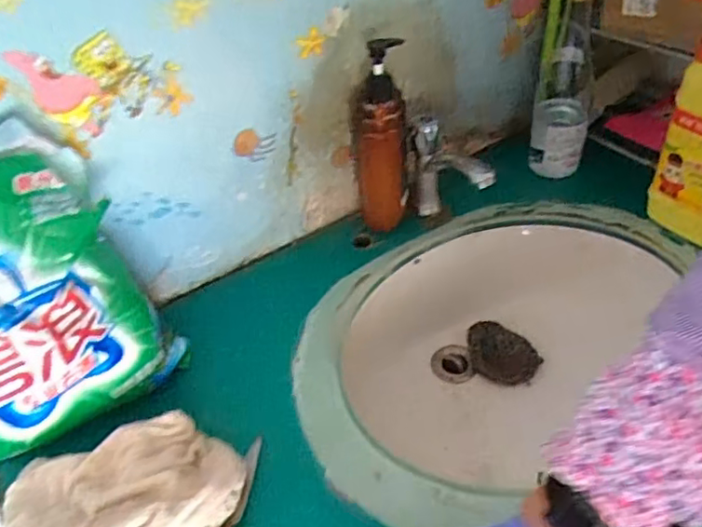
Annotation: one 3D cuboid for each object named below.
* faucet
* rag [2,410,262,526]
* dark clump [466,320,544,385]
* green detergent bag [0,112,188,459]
[{"bbox_3d":[0.119,-0.090,0.702,0.029,0.123,0.116,-27,46,-20],"label":"faucet"},{"bbox_3d":[-0.179,0.196,0.475,0.207,0.052,0.151,-12,42,-6],"label":"rag"},{"bbox_3d":[0.189,0.116,0.766,0.095,0.012,0.069,27,71,29],"label":"dark clump"},{"bbox_3d":[-0.299,0.039,0.511,0.234,0.235,0.137,-36,49,-28],"label":"green detergent bag"}]

